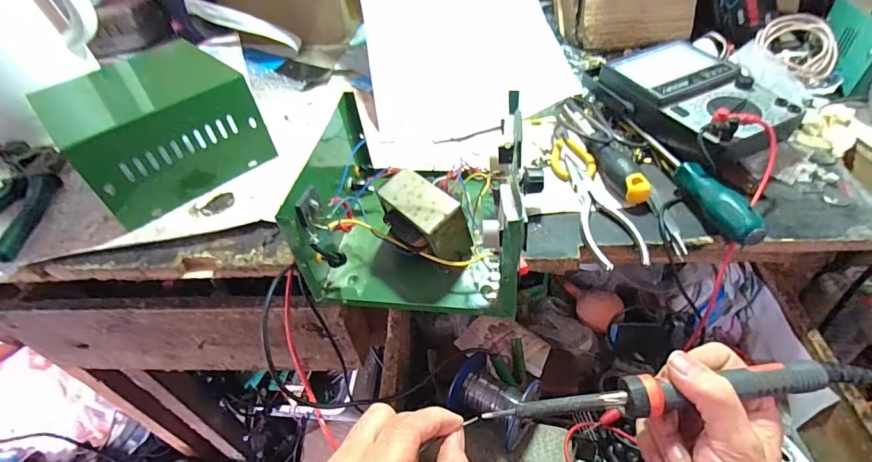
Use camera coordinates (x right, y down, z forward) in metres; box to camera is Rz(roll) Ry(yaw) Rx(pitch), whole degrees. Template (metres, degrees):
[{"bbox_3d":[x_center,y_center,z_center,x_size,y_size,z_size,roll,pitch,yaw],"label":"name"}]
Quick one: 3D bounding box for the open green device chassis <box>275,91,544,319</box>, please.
[{"bbox_3d":[-0.013,-0.025,0.362,0.174,0.094,0.163,4,46,9],"label":"open green device chassis"}]

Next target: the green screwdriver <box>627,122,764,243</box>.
[{"bbox_3d":[0.234,-0.055,0.393,0.024,0.023,0.179,-9,45,-4],"label":"green screwdriver"}]

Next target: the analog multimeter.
[{"bbox_3d":[0.265,-0.136,0.445,0.131,0.051,0.182,-14,46,-9],"label":"analog multimeter"}]

